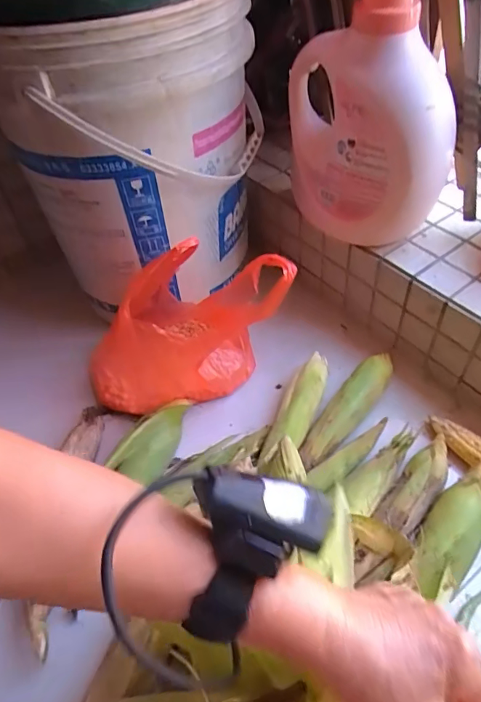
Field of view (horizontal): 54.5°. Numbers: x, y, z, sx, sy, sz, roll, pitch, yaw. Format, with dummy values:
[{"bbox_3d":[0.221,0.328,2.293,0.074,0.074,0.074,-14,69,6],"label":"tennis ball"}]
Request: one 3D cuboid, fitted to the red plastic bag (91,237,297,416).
[{"bbox_3d":[-0.073,-0.023,0.558,0.259,0.214,0.109,1,49,6],"label":"red plastic bag"}]

